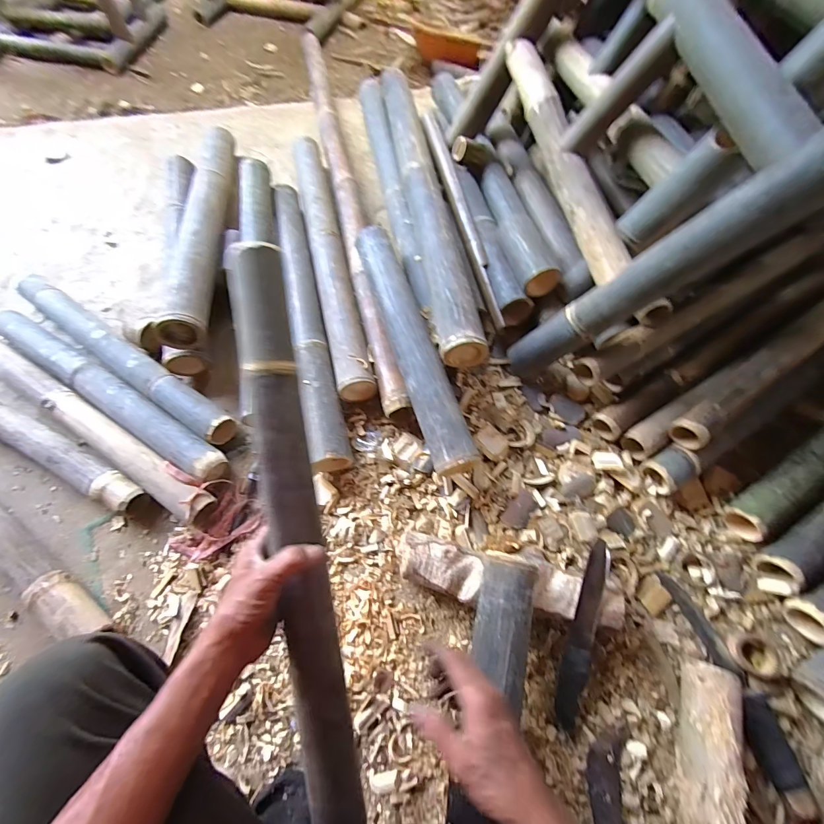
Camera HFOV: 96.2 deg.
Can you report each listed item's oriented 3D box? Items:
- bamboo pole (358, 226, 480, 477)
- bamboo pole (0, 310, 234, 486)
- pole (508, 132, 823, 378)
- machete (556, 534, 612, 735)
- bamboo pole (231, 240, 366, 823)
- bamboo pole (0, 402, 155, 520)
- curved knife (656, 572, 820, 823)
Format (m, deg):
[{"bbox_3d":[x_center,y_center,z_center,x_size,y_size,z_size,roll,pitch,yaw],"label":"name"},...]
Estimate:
[{"bbox_3d":[-0.004,-0.139,0.693,0.073,0.064,0.521,-17,67,-6],"label":"bamboo pole"},{"bbox_3d":[-0.619,-0.047,0.725,0.661,0.050,0.062,29,70,14],"label":"bamboo pole"},{"bbox_3d":[0.383,-0.216,0.519,0.064,0.629,0.068,7,65,-32],"label":"pole"},{"bbox_3d":[0.245,0.317,0.527,0.040,0.032,0.259,14,86,7],"label":"machete"},{"bbox_3d":[-0.133,0.135,0.416,0.061,0.056,0.656,-9,87,-2],"label":"bamboo pole"},{"bbox_3d":[-0.755,0.033,0.696,0.650,0.044,0.065,24,69,12],"label":"bamboo pole"},{"bbox_3d":[0.459,0.387,0.531,0.061,0.041,0.295,-14,66,-5],"label":"curved knife"}]

